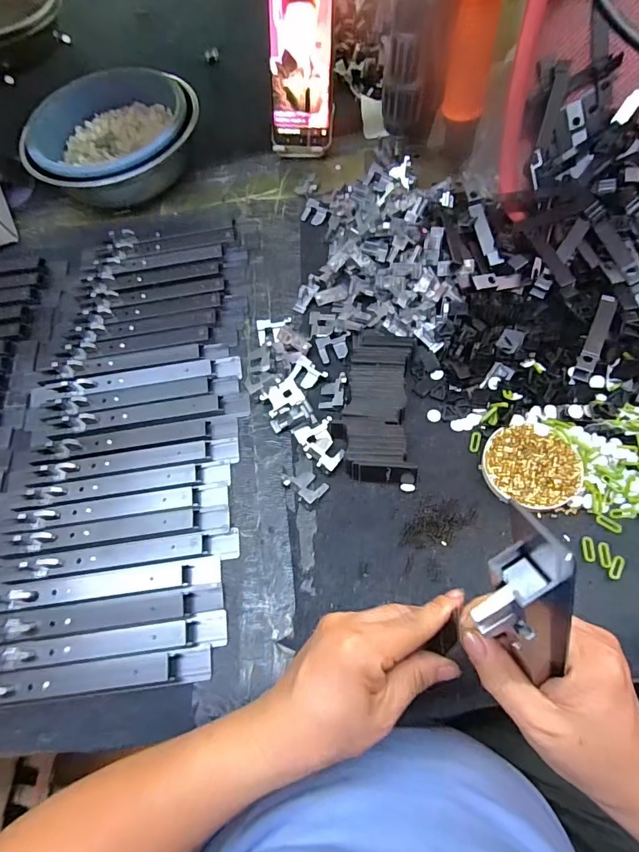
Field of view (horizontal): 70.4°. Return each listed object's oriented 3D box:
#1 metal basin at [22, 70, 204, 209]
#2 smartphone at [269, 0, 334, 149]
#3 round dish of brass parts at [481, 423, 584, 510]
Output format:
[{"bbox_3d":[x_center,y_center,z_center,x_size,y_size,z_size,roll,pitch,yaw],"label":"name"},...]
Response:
[{"bbox_3d":[-0.276,-0.394,0.612,0.213,0.070,0.213,-2,65,5],"label":"metal basin"},{"bbox_3d":[-0.021,-0.421,0.530,0.073,0.160,0.006,6,39,4],"label":"smartphone"},{"bbox_3d":[0.177,0.035,0.378,0.074,0.015,0.071,2,66,7],"label":"round dish of brass parts"}]

